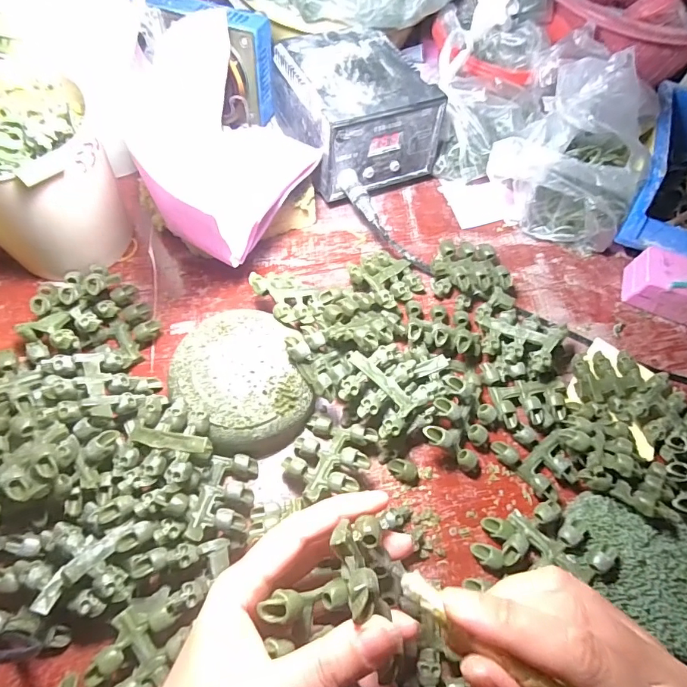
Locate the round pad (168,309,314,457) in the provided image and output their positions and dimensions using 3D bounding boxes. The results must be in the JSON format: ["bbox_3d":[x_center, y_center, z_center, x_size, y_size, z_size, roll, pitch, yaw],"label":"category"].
[{"bbox_3d":[-0.075,0.027,0.331,0.092,0.032,0.102,-9,66,-9],"label":"round pad"}]

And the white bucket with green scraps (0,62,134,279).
[{"bbox_3d":[-0.229,-0.121,0.342,0.095,0.128,0.111,-13,65,-12],"label":"white bucket with green scraps"}]

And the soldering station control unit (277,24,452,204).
[{"bbox_3d":[0.008,-0.223,0.435,0.117,0.093,0.139,-22,67,-16],"label":"soldering station control unit"}]

